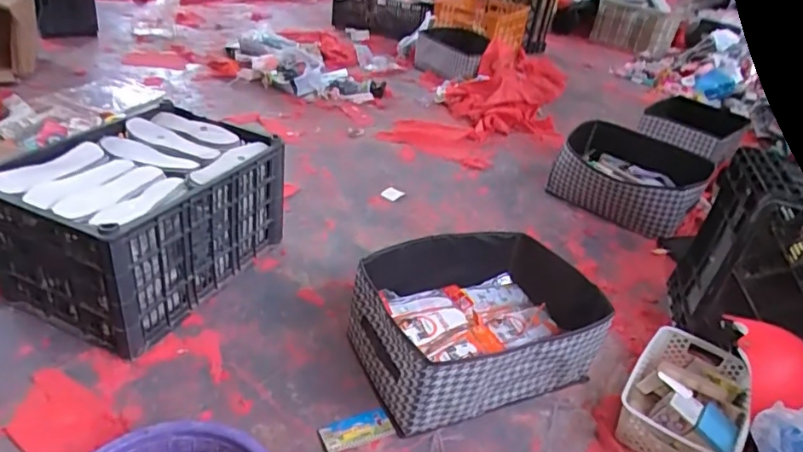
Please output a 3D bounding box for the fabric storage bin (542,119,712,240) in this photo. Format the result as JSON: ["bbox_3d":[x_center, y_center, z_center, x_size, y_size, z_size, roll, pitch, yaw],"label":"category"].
[{"bbox_3d":[0.701,-0.151,1.701,0.415,0.166,0.320,25,36,28],"label":"fabric storage bin"}]

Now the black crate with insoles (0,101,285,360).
[{"bbox_3d":[-0.543,-0.028,1.170,0.406,0.273,0.488,18,34,19],"label":"black crate with insoles"}]

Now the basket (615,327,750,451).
[{"bbox_3d":[0.534,0.321,1.025,0.194,0.089,0.293,27,37,29],"label":"basket"}]

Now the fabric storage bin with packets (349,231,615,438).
[{"bbox_3d":[0.152,0.187,1.073,0.460,0.192,0.323,-11,36,-26],"label":"fabric storage bin with packets"}]

